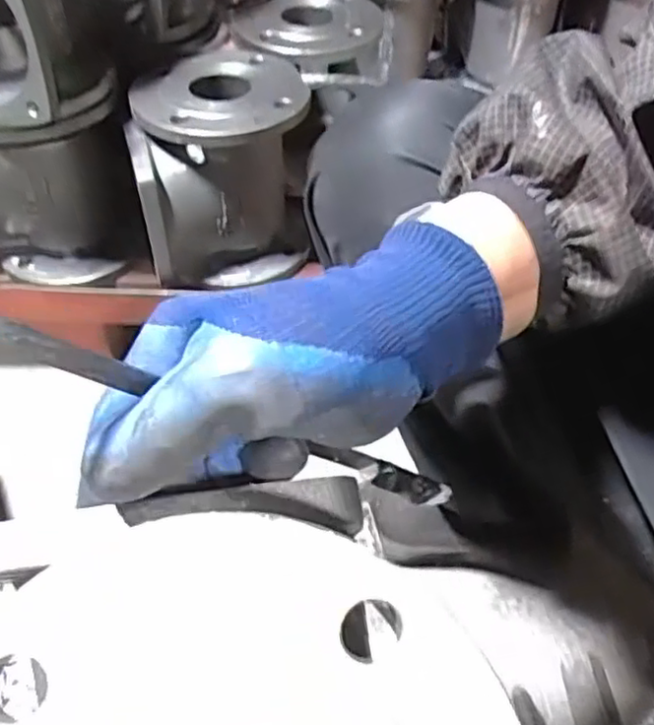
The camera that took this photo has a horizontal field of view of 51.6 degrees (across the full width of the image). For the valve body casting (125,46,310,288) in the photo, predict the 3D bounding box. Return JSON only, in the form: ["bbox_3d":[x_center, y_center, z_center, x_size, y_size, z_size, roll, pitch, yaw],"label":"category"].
[{"bbox_3d":[-0.112,-0.209,0.754,0.182,0.201,0.171,-9,48,-9],"label":"valve body casting"}]

